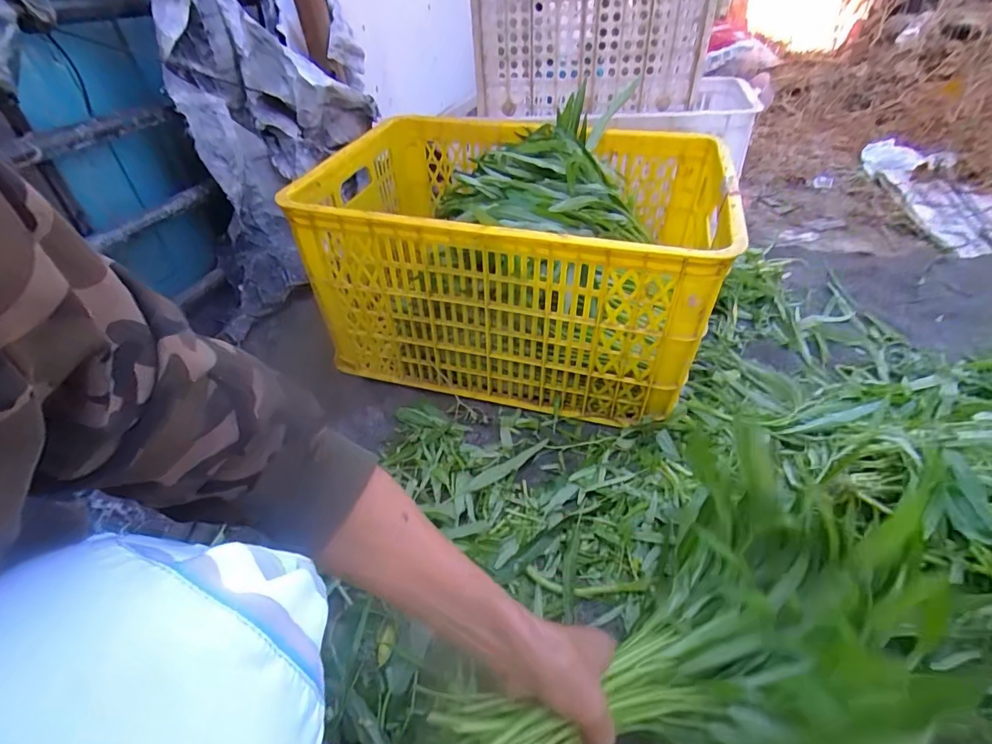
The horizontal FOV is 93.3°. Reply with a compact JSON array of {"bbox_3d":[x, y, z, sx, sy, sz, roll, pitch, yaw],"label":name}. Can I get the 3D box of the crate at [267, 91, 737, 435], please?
[{"bbox_3d":[0.041,-0.198,0.797,0.584,0.314,0.415,9,43,14],"label":"crate"}]

